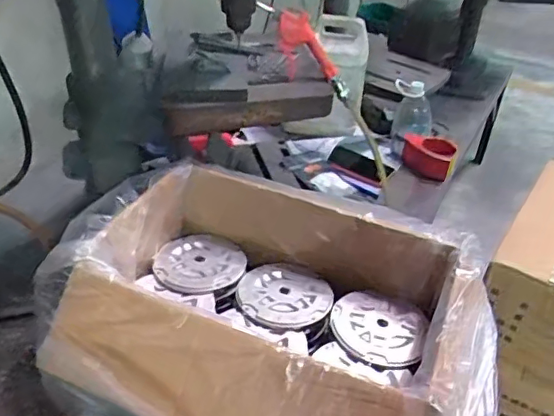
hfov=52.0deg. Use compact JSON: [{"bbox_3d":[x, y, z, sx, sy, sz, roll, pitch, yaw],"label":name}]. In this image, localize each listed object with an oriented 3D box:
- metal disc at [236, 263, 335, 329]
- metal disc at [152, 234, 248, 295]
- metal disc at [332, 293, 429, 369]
[{"bbox_3d":[0.011,0.125,0.835,0.134,0.031,0.132,1,38,-1],"label":"metal disc"},{"bbox_3d":[-0.118,0.084,0.866,0.129,0.013,0.127,1,38,-1],"label":"metal disc"},{"bbox_3d":[0.139,0.157,0.773,0.126,0.015,0.118,1,38,-1],"label":"metal disc"}]

